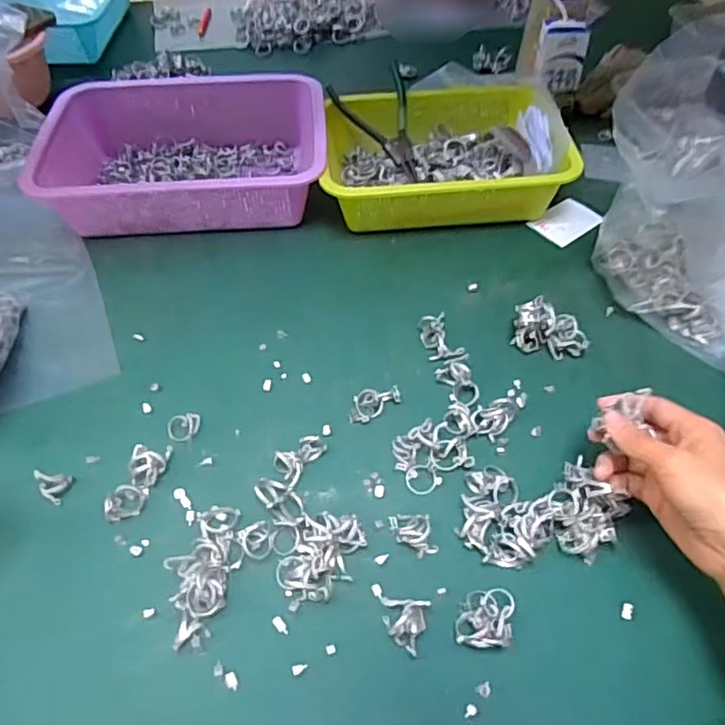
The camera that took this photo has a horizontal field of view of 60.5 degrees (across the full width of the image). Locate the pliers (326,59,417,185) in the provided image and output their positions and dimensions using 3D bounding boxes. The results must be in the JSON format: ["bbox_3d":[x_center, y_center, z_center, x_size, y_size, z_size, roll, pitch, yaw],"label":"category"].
[{"bbox_3d":[0.011,-0.278,0.705,0.086,0.020,0.138,-7,72,-5],"label":"pliers"}]

